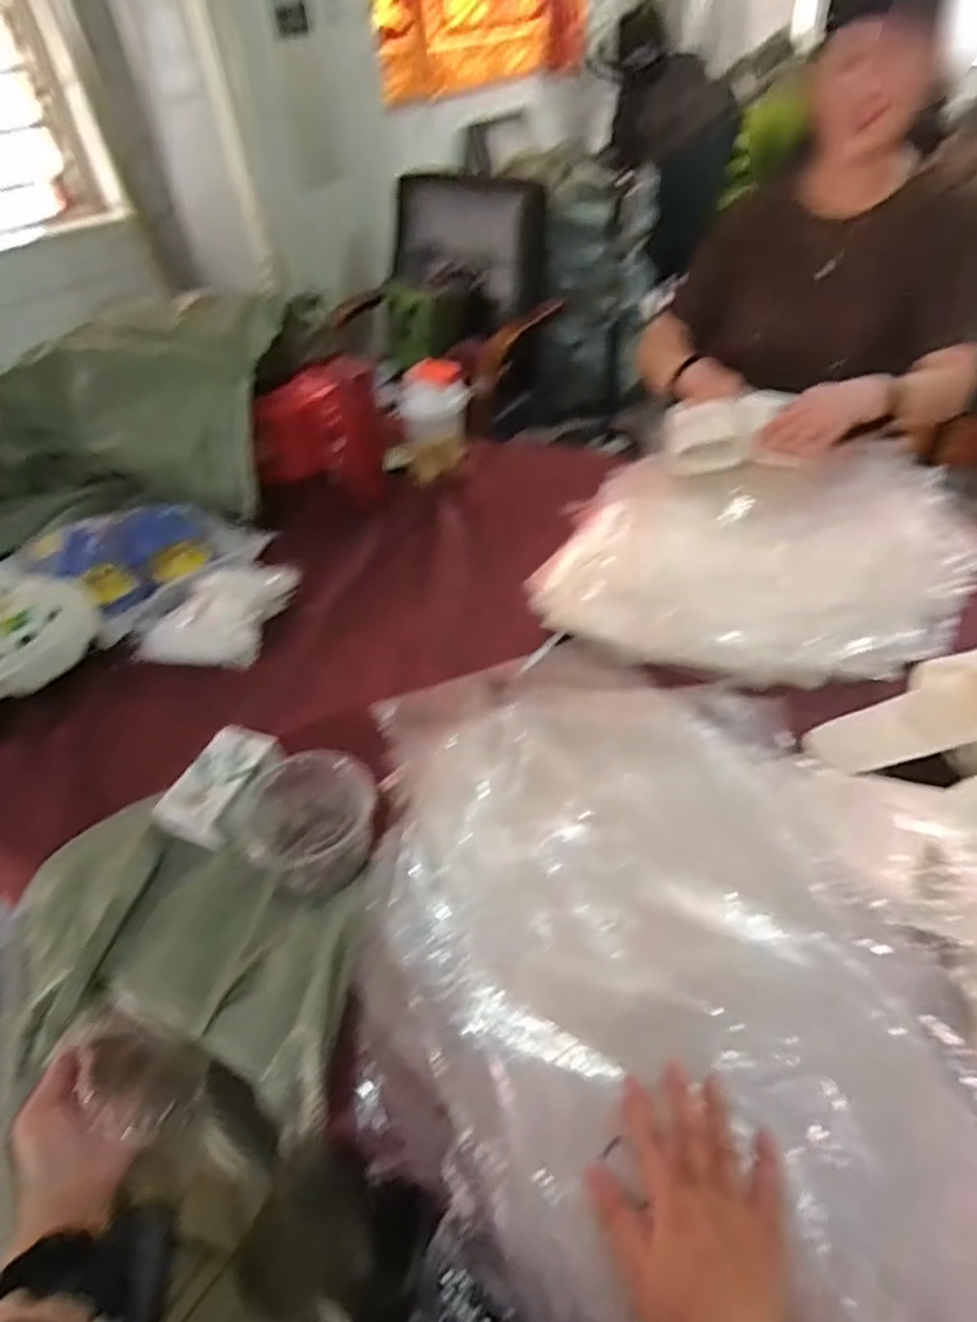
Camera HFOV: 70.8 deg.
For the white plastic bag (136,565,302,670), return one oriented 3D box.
[{"bbox_3d":[-0.336,-0.066,0.890,0.122,0.051,0.199,7,45,12],"label":"white plastic bag"}]

